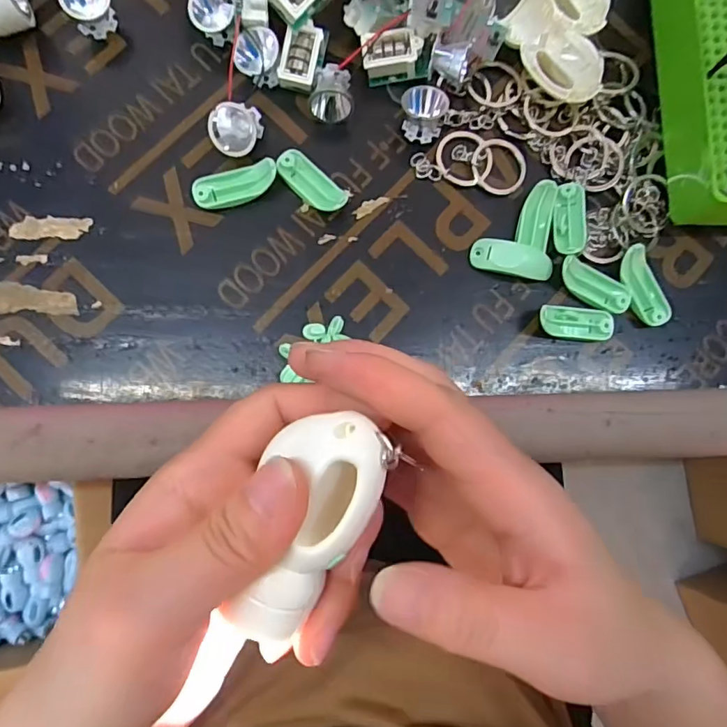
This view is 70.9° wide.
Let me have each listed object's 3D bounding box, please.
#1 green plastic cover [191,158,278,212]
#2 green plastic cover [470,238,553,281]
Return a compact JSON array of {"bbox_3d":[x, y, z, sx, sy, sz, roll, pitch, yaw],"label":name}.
[{"bbox_3d":[-0.062,-0.086,0.250,0.040,0.011,0.016,-16,85,-6],"label":"green plastic cover"},{"bbox_3d":[0.075,-0.053,0.258,0.040,0.009,0.016,11,83,-3],"label":"green plastic cover"}]

